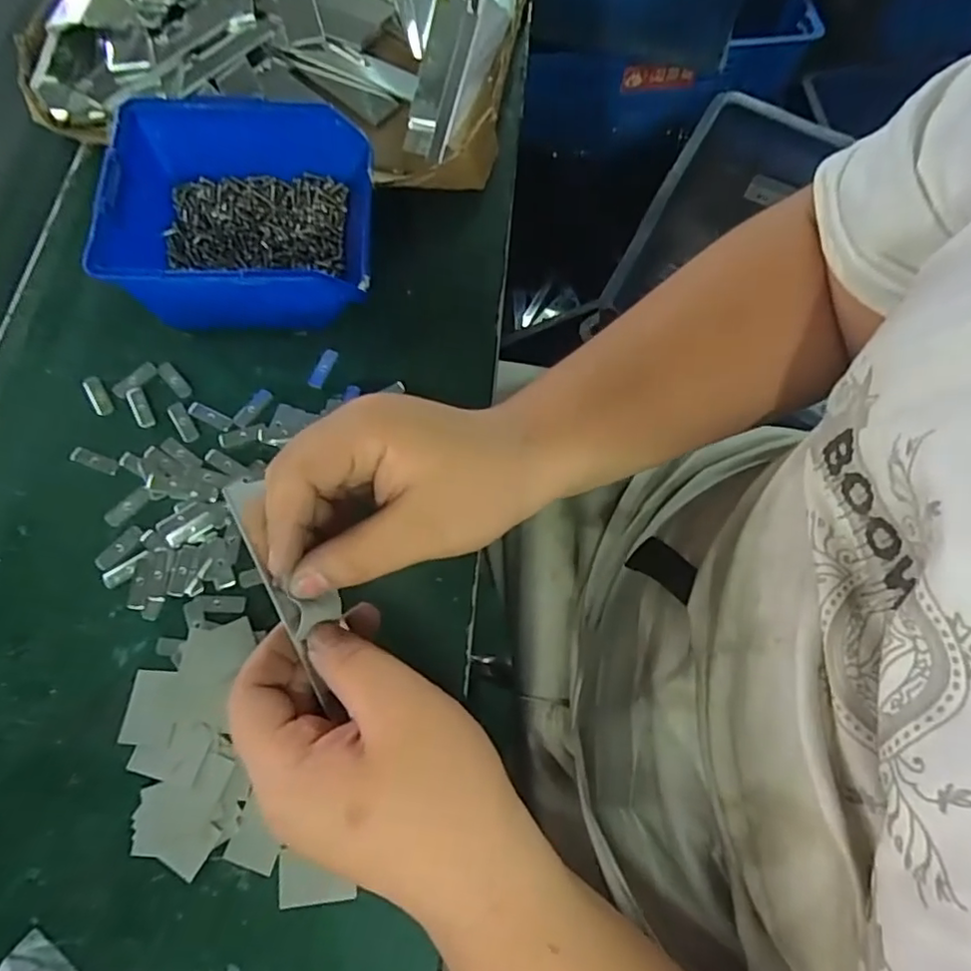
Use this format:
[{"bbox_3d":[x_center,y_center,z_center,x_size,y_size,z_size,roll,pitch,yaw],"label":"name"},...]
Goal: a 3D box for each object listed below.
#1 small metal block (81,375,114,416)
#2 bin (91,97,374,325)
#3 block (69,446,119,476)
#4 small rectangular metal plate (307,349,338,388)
[{"bbox_3d":[-0.212,-0.050,0.334,0.009,0.004,0.027,-30,73,-11],"label":"small metal block"},{"bbox_3d":[-0.130,-0.148,0.340,0.130,0.059,0.123,-3,70,-2],"label":"bin"},{"bbox_3d":[-0.205,-0.014,0.320,0.026,0.004,0.008,21,71,7],"label":"block"},{"bbox_3d":[-0.092,-0.066,0.347,0.008,0.004,0.024,21,71,7],"label":"small rectangular metal plate"}]

